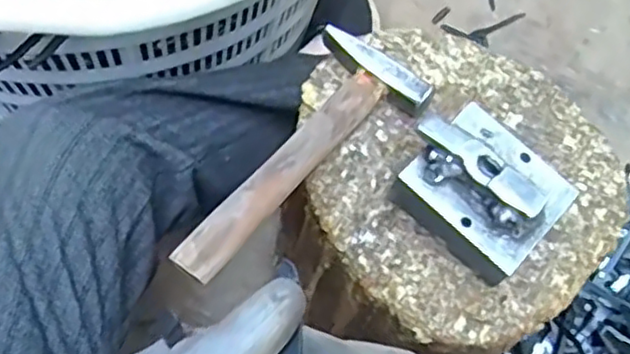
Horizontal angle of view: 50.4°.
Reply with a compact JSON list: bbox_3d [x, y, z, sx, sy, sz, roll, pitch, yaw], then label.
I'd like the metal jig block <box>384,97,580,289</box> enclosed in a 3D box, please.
[{"bbox_3d":[0.109,0.005,0.433,0.101,0.049,0.084,42,68,14],"label":"metal jig block"}]

